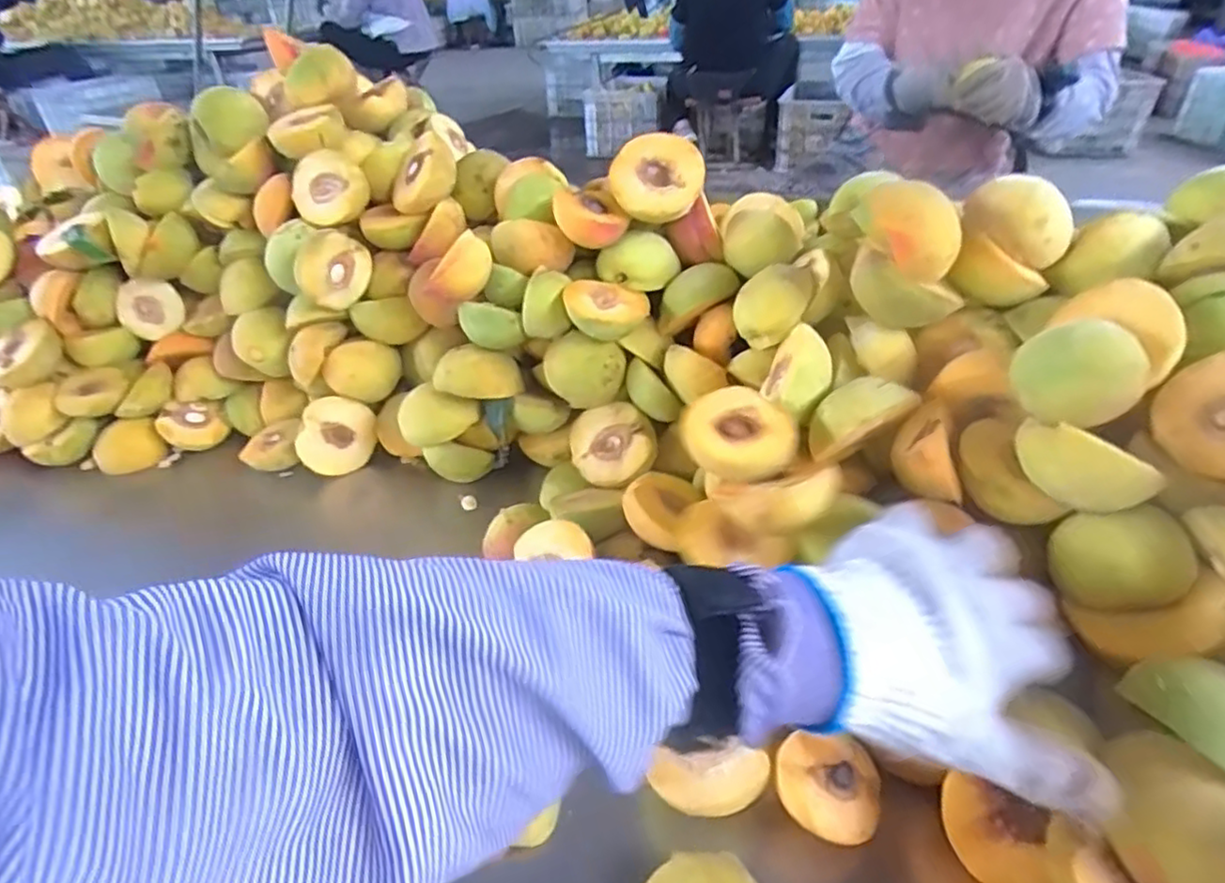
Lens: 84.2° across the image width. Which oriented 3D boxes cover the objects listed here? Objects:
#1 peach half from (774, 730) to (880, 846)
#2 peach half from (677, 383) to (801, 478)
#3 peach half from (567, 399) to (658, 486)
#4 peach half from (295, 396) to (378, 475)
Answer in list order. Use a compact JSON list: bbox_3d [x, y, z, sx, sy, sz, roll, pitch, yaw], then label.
[{"bbox_3d":[0.103,0.173,0.336,0.058,0.026,0.044,20,55,-21],"label":"peach half"},{"bbox_3d":[0.076,-0.005,0.409,0.066,0.050,0.030,23,6,8],"label":"peach half"},{"bbox_3d":[0.000,0.004,0.532,0.061,0.032,0.063,-3,78,17],"label":"peach half"},{"bbox_3d":[-0.241,-0.005,0.592,0.066,0.061,0.023,-23,41,-27],"label":"peach half"}]

